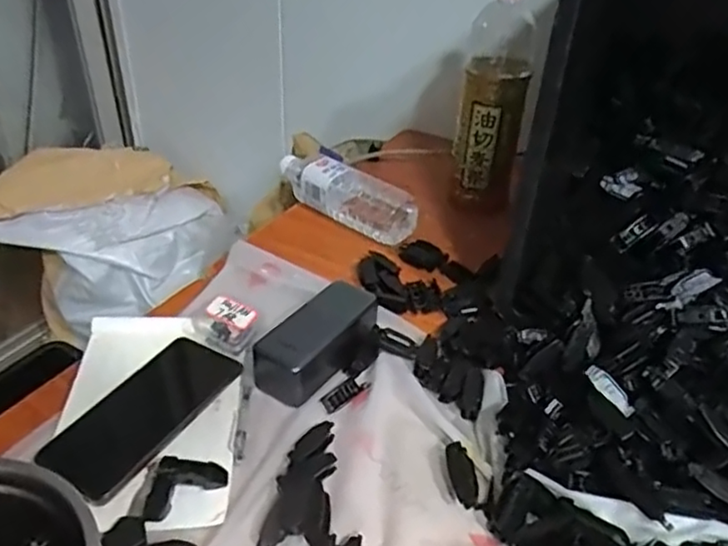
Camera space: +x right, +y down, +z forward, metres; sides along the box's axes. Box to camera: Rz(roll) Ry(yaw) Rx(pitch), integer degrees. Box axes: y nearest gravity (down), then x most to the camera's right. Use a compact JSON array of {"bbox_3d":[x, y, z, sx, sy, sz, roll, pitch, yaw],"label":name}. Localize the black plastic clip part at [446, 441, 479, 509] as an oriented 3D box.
[{"bbox_3d":[0.079,0.161,0.504,0.022,0.006,0.049,-10,68,-12],"label":"black plastic clip part"}]

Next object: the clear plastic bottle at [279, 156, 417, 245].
[{"bbox_3d":[-0.030,-0.105,0.808,0.207,0.056,0.053,25,42,28],"label":"clear plastic bottle"}]

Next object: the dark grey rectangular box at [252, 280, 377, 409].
[{"bbox_3d":[-0.042,0.061,0.593,0.059,0.041,0.123,27,43,30],"label":"dark grey rectangular box"}]

